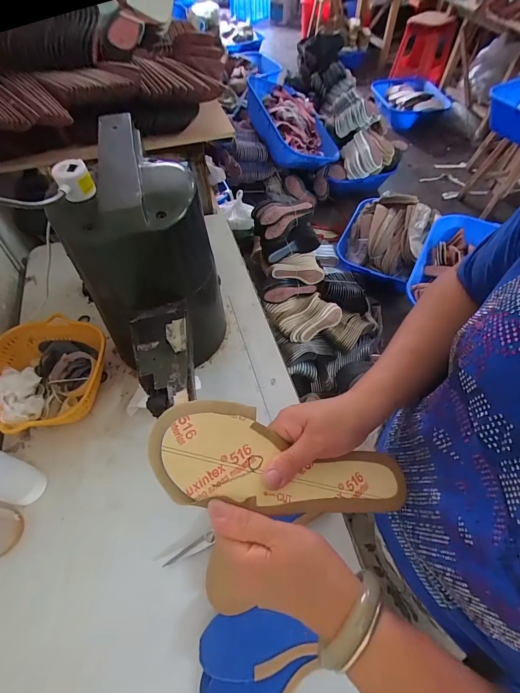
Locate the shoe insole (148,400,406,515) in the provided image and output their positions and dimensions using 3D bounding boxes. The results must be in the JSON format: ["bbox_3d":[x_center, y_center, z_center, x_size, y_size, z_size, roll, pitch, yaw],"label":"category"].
[{"bbox_3d":[0.024,0.105,0.288,0.230,0.015,0.078,17,57,-12],"label":"shoe insole"}]

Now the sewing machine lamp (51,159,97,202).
[{"bbox_3d":[-0.227,-0.203,0.401,0.039,0.035,0.035,-27,61,-16],"label":"sewing machine lamp"}]

